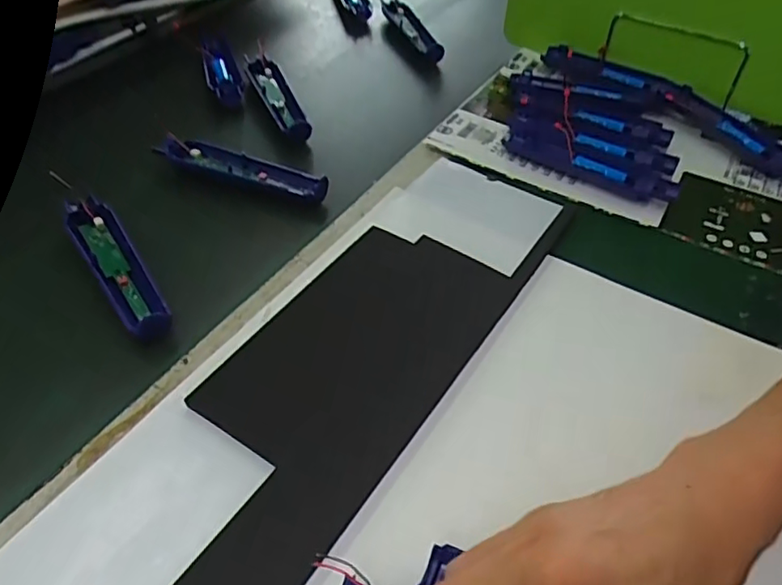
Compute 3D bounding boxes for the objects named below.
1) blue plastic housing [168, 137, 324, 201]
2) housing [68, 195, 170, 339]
[{"bbox_3d":[-0.135,-0.118,0.556,0.160,0.014,0.042,14,48,9],"label":"blue plastic housing"},{"bbox_3d":[-0.217,-0.023,0.467,0.035,0.012,0.163,-26,54,-26],"label":"housing"}]

